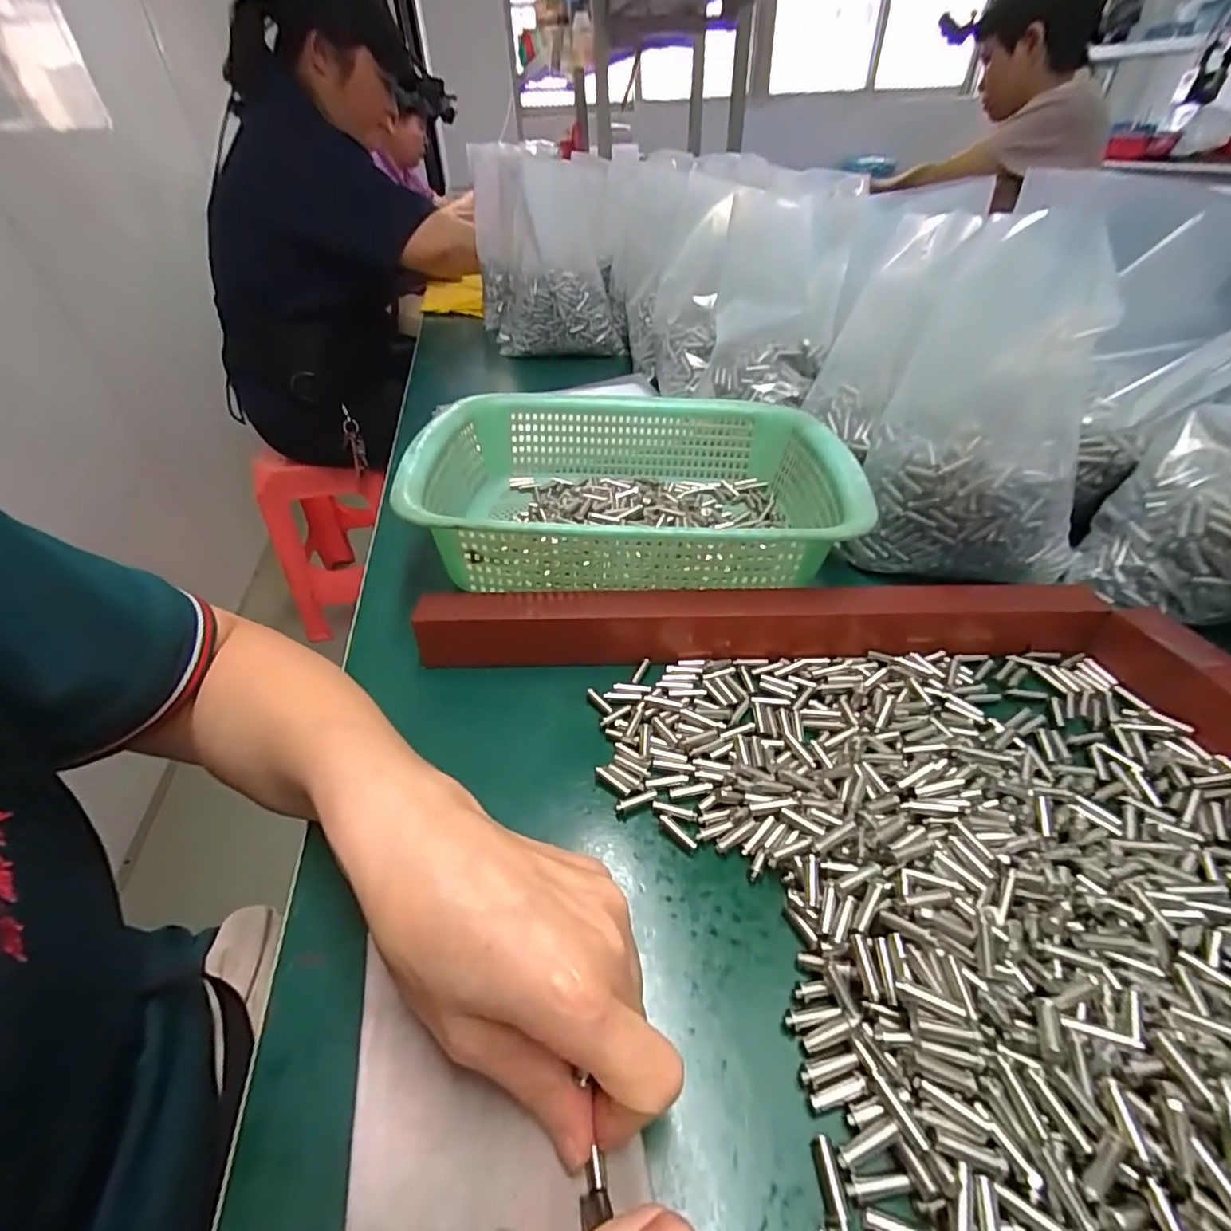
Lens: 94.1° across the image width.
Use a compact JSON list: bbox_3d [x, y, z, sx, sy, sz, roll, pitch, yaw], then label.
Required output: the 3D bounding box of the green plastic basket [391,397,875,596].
[{"bbox_3d":[0.013,-0.093,0.421,0.284,0.084,0.222,0,40,3],"label":"green plastic basket"}]

